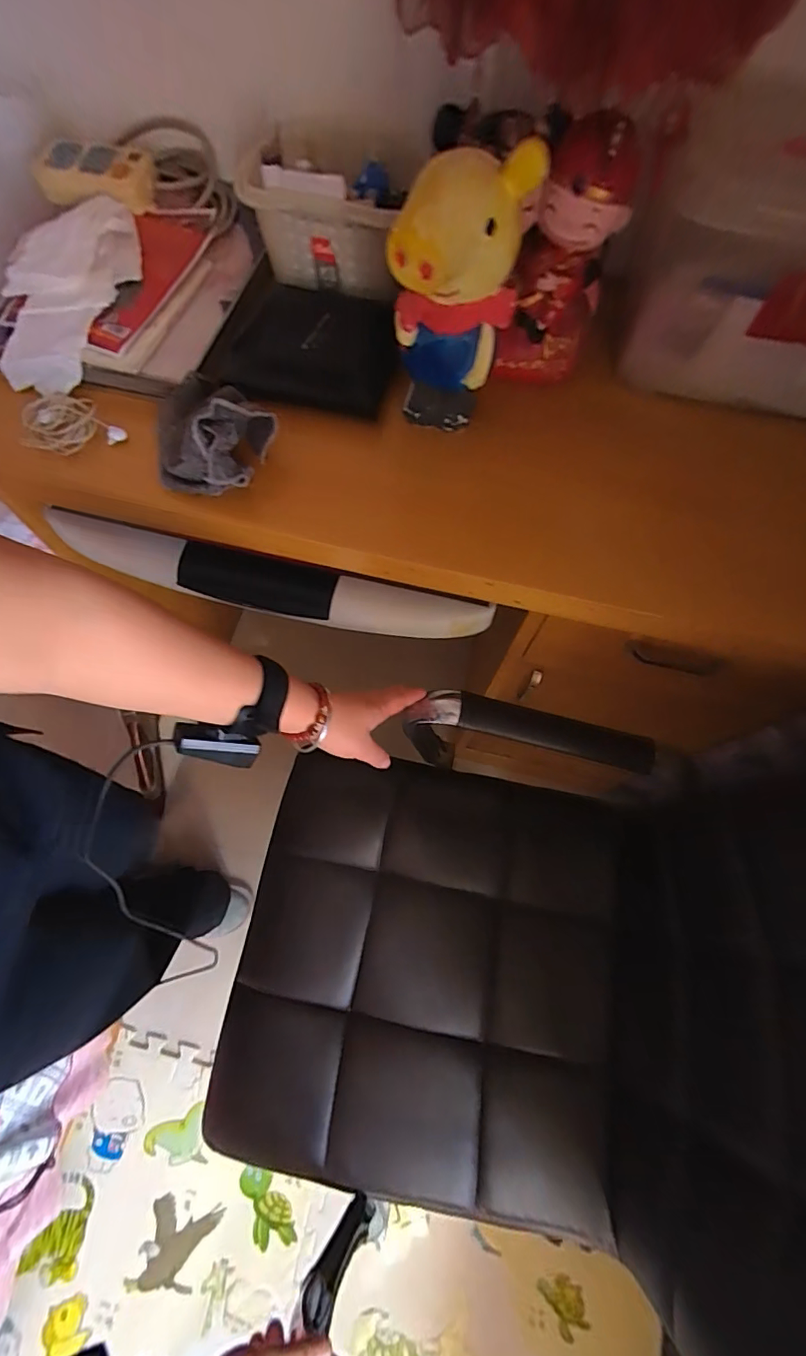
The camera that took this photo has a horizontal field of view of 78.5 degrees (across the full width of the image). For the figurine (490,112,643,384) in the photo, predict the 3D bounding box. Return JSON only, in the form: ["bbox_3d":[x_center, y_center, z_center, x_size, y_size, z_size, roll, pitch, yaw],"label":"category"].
[{"bbox_3d":[0.143,-0.386,0.460,0.094,0.192,0.067,7,68,1],"label":"figurine"}]

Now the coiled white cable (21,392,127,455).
[{"bbox_3d":[-0.337,-0.264,0.504,0.092,0.014,0.079,-17,69,-8],"label":"coiled white cable"}]

